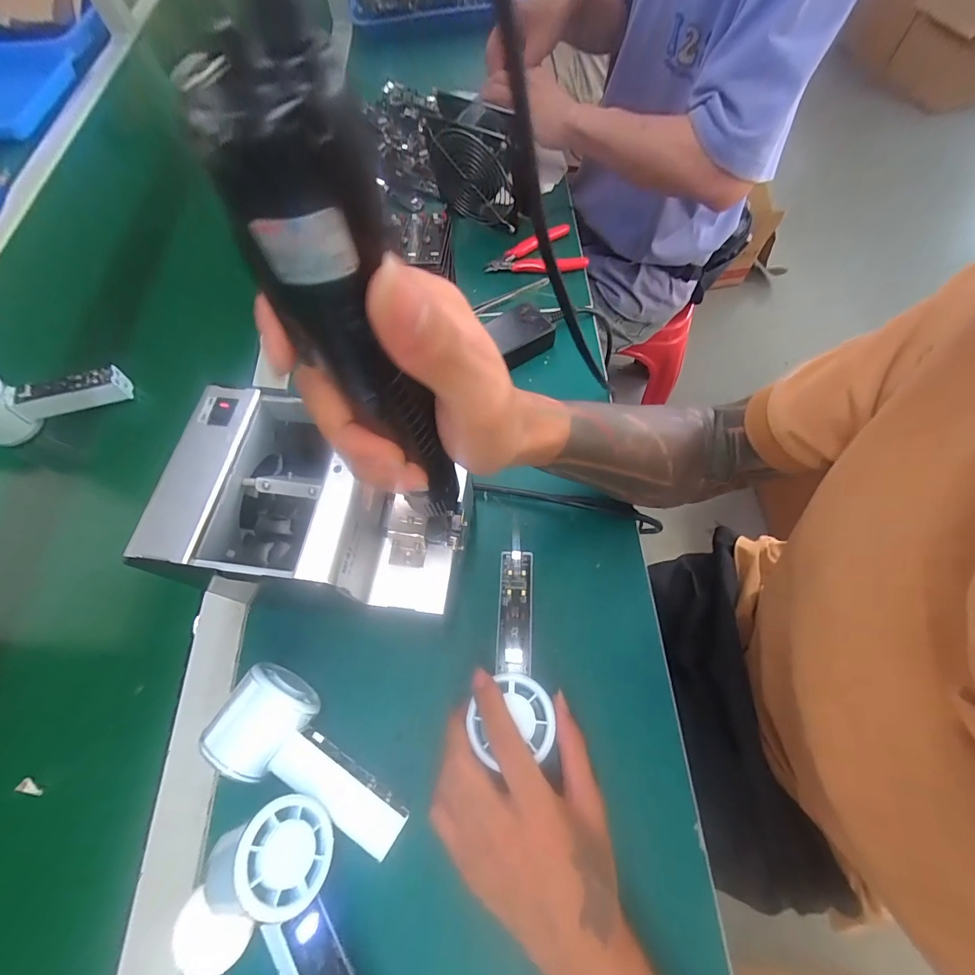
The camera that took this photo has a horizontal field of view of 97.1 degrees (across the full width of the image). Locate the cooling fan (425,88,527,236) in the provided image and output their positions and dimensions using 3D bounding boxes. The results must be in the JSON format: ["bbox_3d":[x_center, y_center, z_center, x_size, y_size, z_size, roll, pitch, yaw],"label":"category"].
[{"bbox_3d":[-0.014,-0.387,0.522,0.110,0.134,0.038,25,69,13],"label":"cooling fan"}]

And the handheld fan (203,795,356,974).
[{"bbox_3d":[-0.118,0.269,0.244,0.082,0.057,0.149,-26,67,-9],"label":"handheld fan"}]

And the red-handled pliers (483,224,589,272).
[{"bbox_3d":[0.057,-0.287,0.536,0.117,0.020,0.070,-15,66,-5],"label":"red-handled pliers"}]

